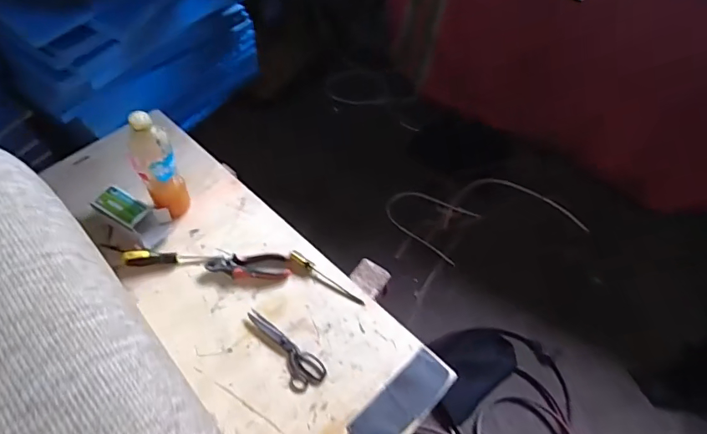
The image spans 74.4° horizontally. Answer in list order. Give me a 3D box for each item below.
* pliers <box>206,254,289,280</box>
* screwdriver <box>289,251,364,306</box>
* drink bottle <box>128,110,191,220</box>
[{"bbox_3d":[-0.220,0.104,0.978,0.168,0.018,0.054,0,57,-5],"label":"pliers"},{"bbox_3d":[-0.058,0.129,0.988,0.190,0.018,0.023,31,60,15],"label":"screwdriver"},{"bbox_3d":[-0.387,-0.094,0.926,0.077,0.257,0.070,-26,63,-19],"label":"drink bottle"}]

